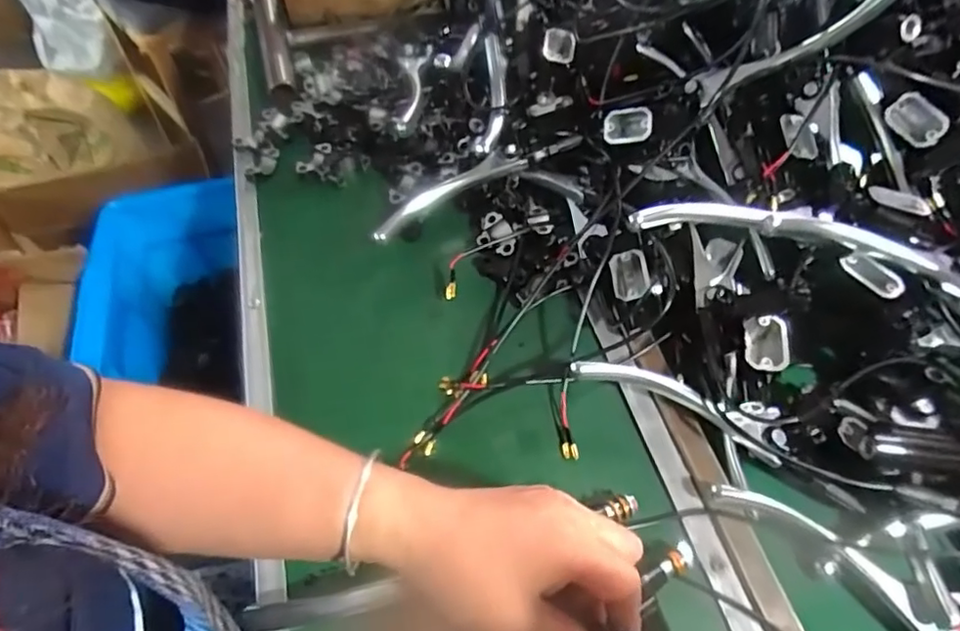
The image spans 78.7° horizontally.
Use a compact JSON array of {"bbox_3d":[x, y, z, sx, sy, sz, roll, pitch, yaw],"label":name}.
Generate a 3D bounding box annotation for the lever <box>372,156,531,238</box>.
[{"bbox_3d":[-0.029,-0.108,0.501,0.139,0.016,0.040,-27,59,-1],"label":"lever"}]

